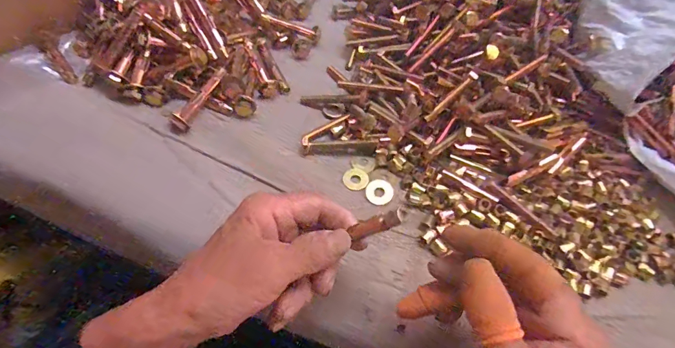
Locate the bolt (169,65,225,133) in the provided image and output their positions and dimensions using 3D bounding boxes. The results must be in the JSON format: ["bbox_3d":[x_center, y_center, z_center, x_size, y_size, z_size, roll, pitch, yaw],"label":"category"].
[{"bbox_3d":[-0.117,-0.064,0.331,0.015,0.011,0.064,35,85,18],"label":"bolt"}]

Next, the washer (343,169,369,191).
[{"bbox_3d":[0.015,0.004,0.319,0.020,0.004,0.021,2,55,-3],"label":"washer"}]

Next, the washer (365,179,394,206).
[{"bbox_3d":[0.034,0.014,0.310,0.021,0.004,0.023,2,55,-3],"label":"washer"}]

